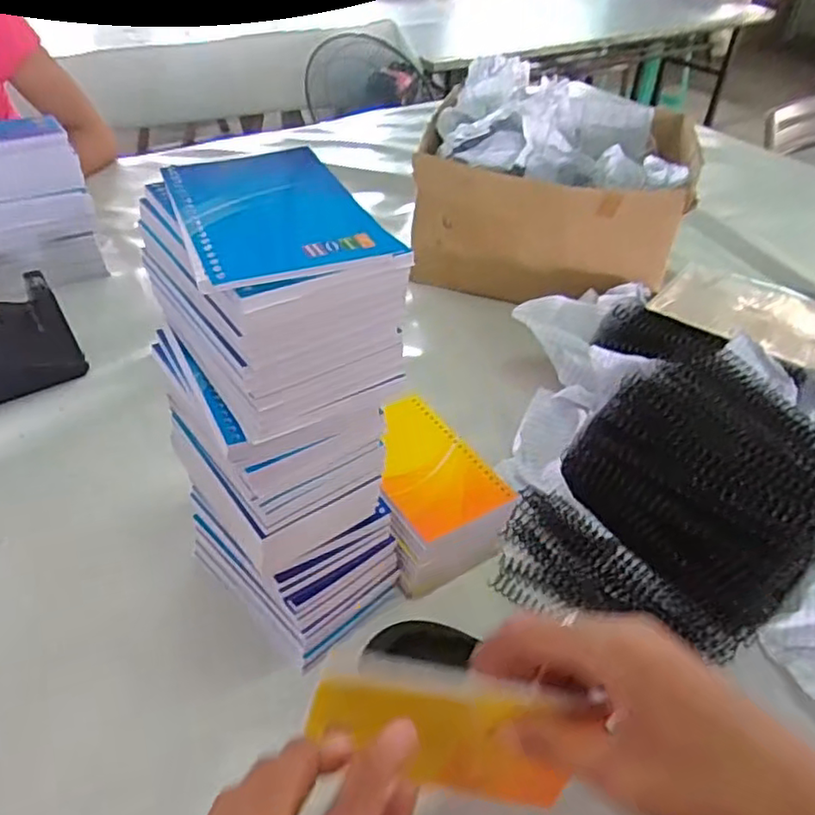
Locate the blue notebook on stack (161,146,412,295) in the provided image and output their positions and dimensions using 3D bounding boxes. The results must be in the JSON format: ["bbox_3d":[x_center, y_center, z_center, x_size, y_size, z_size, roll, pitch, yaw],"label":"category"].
[{"bbox_3d":[-0.064,-0.093,0.304,0.085,0.009,0.112,-16,44,-19],"label":"blue notebook on stack"}]

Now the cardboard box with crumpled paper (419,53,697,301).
[{"bbox_3d":[0.178,-0.269,0.782,0.293,0.180,0.249,16,43,15],"label":"cardboard box with crumpled paper"}]

